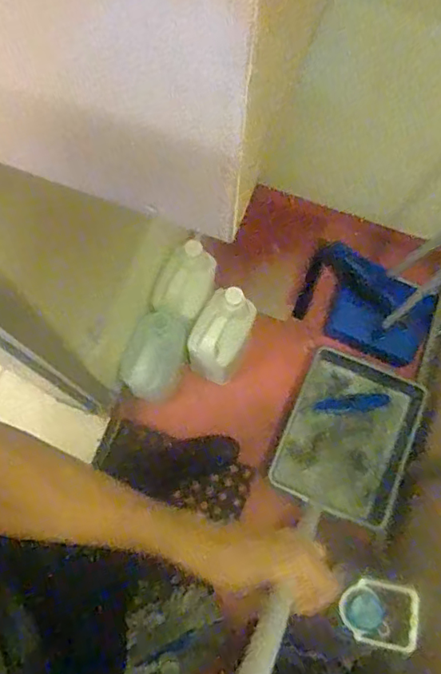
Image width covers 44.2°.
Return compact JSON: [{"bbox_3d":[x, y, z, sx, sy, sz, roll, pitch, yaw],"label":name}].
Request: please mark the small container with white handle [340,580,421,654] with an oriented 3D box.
[{"bbox_3d":[0.275,0.484,0.948,0.129,0.045,0.105,9,74,1],"label":"small container with white handle"}]

